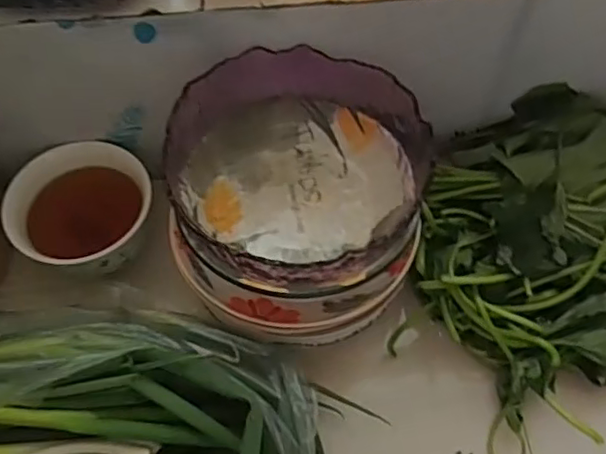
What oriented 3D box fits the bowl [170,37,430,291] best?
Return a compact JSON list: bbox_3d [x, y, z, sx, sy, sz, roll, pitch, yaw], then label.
[{"bbox_3d":[-0.011,-0.034,0.481,0.176,0.103,0.183,0,60,0],"label":"bowl"}]

